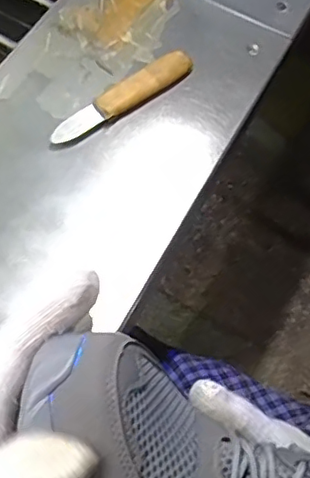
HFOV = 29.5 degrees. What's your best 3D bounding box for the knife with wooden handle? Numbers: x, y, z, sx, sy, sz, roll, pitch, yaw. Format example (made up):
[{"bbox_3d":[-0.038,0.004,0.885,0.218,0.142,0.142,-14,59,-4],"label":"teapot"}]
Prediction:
[{"bbox_3d":[-0.031,-0.136,0.560,0.158,0.014,0.028,-34,73,-20],"label":"knife with wooden handle"}]

